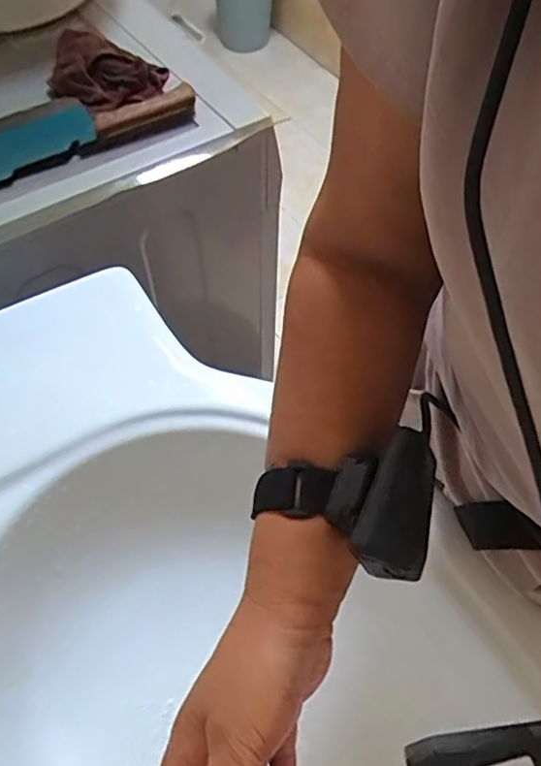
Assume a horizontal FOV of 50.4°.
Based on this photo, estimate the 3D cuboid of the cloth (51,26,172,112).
[{"bbox_3d":[-0.221,-0.386,0.698,0.181,0.035,0.119,32,62,18],"label":"cloth"}]

